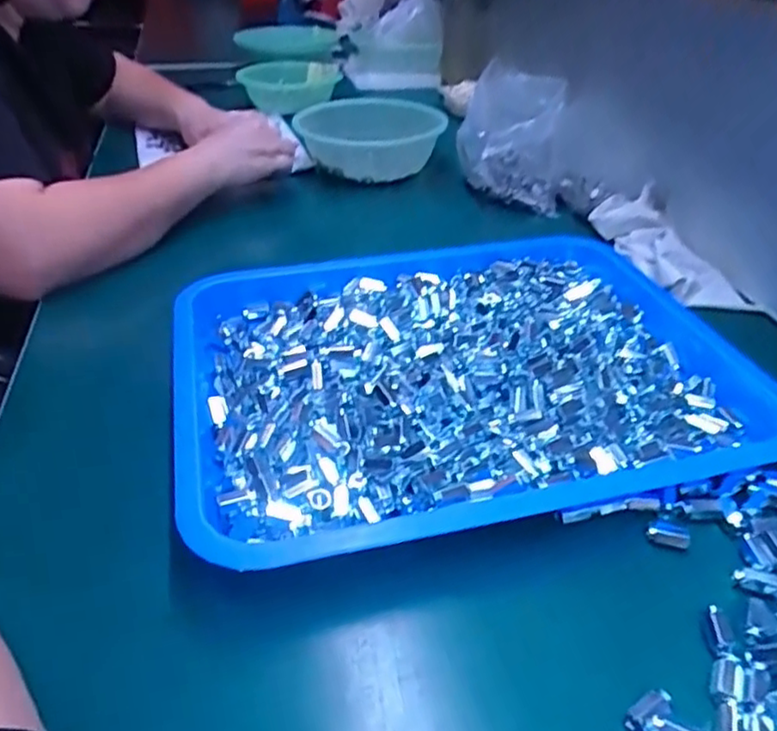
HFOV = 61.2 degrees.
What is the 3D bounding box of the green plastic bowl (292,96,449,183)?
[{"bbox_3d":[-0.028,-0.300,0.852,0.182,0.056,0.181,-4,36,-7],"label":"green plastic bowl"}]

